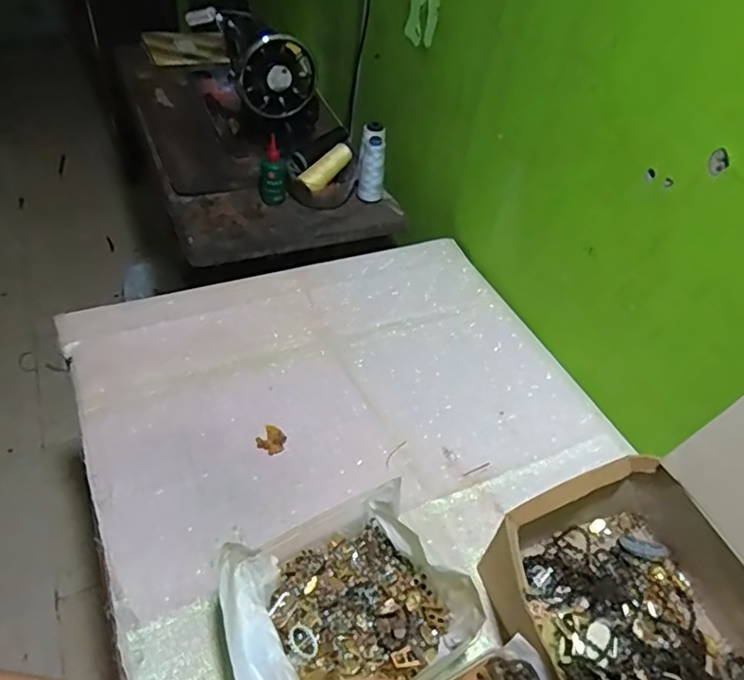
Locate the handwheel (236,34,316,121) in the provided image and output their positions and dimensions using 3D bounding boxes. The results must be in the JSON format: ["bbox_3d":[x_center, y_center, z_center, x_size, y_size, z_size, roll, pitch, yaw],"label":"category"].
[{"bbox_3d":[-0.162,-0.449,0.997,0.130,0.135,0.031,-3,47,-12],"label":"handwheel"}]

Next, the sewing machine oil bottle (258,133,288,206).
[{"bbox_3d":[-0.170,-0.287,0.993,0.046,0.126,0.031,-3,45,-9],"label":"sewing machine oil bottle"}]

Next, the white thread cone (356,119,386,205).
[{"bbox_3d":[0.000,-0.312,1.047,0.048,0.127,0.054,5,45,-2],"label":"white thread cone"}]

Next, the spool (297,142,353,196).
[{"bbox_3d":[-0.080,-0.301,1.011,0.105,0.037,0.030,-44,59,-5],"label":"spool"}]

